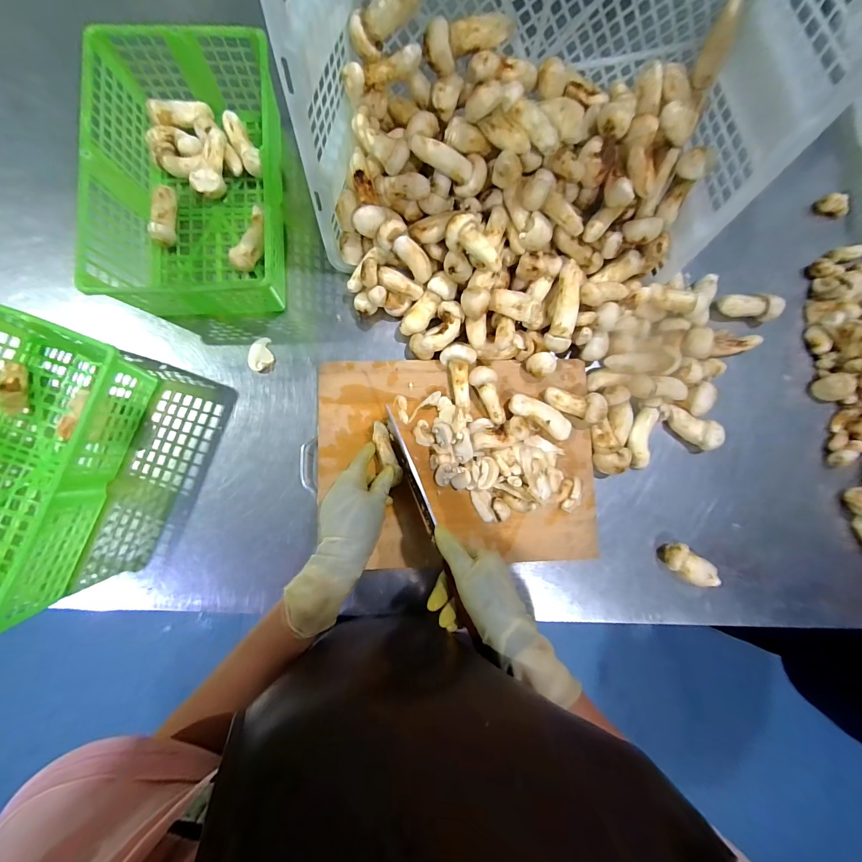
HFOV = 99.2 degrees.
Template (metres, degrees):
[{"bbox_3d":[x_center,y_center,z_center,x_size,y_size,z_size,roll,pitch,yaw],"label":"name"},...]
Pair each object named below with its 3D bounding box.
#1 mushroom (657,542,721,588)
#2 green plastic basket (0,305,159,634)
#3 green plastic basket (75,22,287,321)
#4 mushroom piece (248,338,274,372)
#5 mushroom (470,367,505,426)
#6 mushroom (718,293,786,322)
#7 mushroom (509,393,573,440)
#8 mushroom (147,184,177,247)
[{"bbox_3d":[0.353,0.185,0.507,0.073,0.034,0.035,34,82,1],"label":"mushroom"},{"bbox_3d":[-0.501,0.041,0.431,0.219,0.101,0.346,16,82,-1],"label":"green plastic basket"},{"bbox_3d":[-0.309,-0.337,0.492,0.218,0.110,0.364,-2,83,-3],"label":"green plastic basket"},{"bbox_3d":[-0.238,-0.107,0.510,0.033,0.006,0.047,-11,84,-5],"label":"mushroom piece"},{"bbox_3d":[0.080,-0.050,0.496,0.035,0.032,0.079,-25,102,-8],"label":"mushroom"},{"bbox_3d":[0.485,-0.187,0.558,0.090,0.038,0.040,0,83,-3],"label":"mushroom"},{"bbox_3d":[0.150,-0.020,0.501,0.091,0.031,0.033,28,82,0],"label":"mushroom"},{"bbox_3d":[-0.367,-0.295,0.502,0.027,0.021,0.077,7,94,-3],"label":"mushroom"}]

